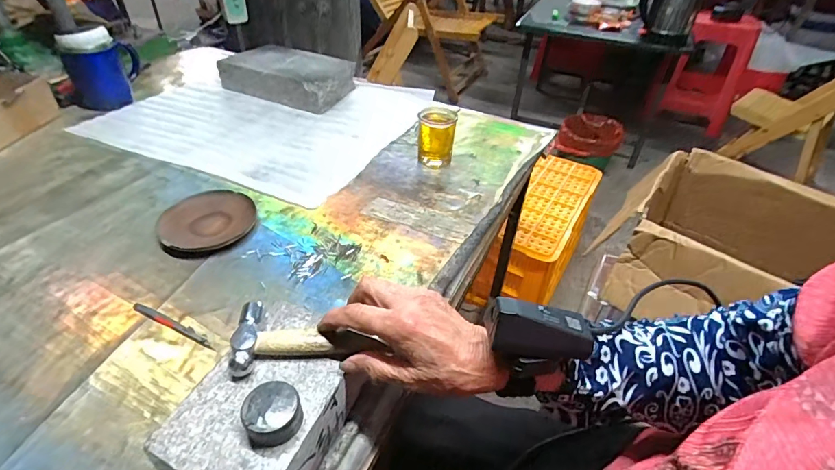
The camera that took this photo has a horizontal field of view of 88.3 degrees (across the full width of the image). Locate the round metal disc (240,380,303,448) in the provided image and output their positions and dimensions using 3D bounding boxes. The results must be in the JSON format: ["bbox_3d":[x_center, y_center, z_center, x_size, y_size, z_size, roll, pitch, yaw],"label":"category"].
[{"bbox_3d":[-0.100,0.122,0.296,0.036,0.020,0.038,3,39,-3],"label":"round metal disc"}]

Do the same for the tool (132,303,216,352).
[{"bbox_3d":[-0.244,0.089,0.429,0.106,0.004,0.010,18,42,16],"label":"tool"}]

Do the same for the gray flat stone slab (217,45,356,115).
[{"bbox_3d":[-0.258,-0.332,0.884,0.248,0.059,0.154,19,43,17],"label":"gray flat stone slab"}]

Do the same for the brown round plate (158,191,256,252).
[{"bbox_3d":[-0.267,-0.019,0.546,0.095,0.020,0.112,30,46,27],"label":"brown round plate"}]

